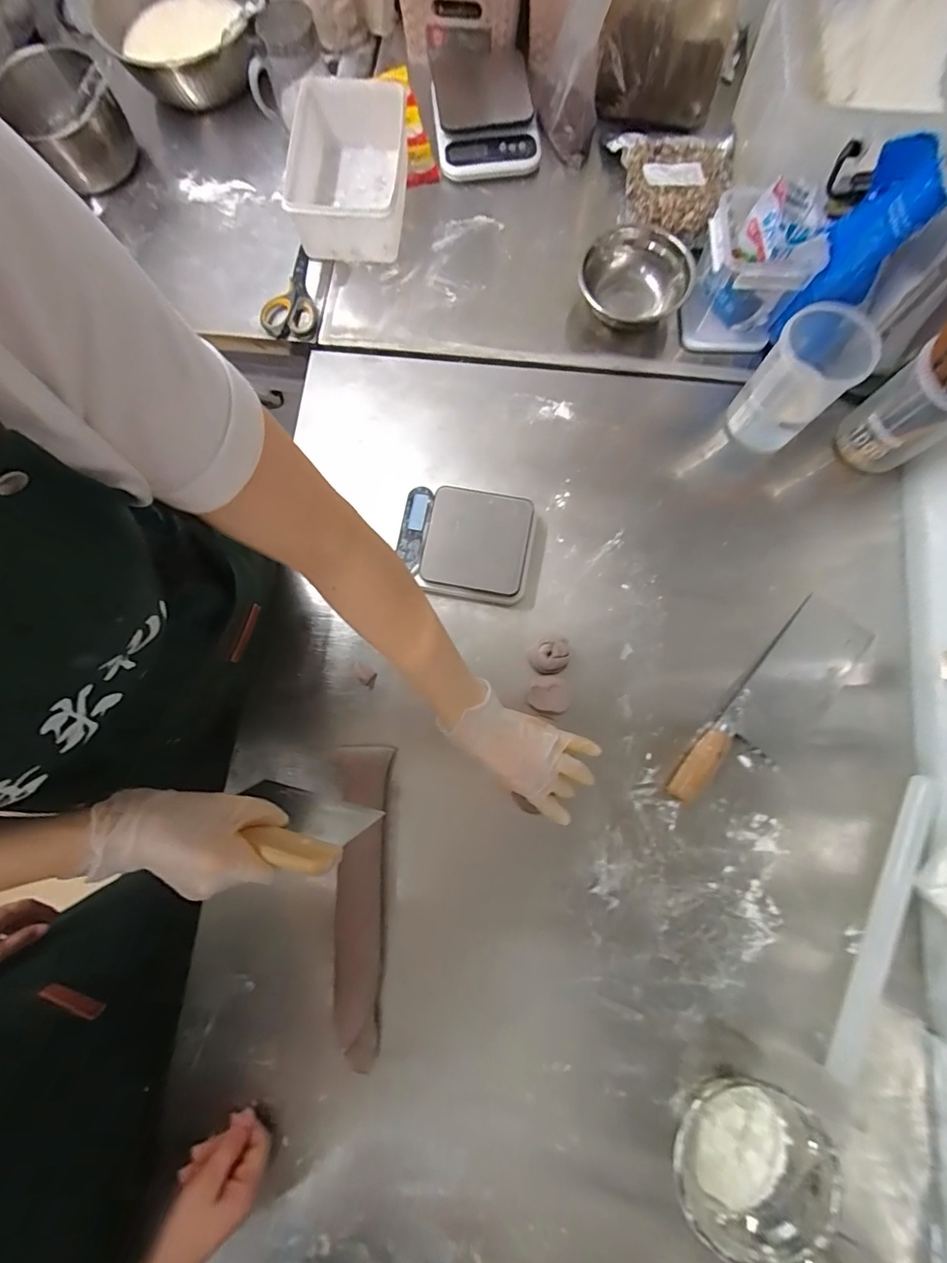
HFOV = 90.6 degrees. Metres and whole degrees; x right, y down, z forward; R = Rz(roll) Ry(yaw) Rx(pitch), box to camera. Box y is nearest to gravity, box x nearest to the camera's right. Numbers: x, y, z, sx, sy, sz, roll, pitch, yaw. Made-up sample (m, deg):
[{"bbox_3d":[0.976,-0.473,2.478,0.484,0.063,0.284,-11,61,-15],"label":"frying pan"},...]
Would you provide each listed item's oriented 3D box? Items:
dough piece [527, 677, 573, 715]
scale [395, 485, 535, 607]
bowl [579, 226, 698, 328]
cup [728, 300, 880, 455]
[{"bbox_3d":[0.088,0.075,0.548,0.045,0.038,0.040,14,80,3],"label":"dough piece"},{"bbox_3d":[-0.016,-0.112,0.581,0.170,0.046,0.134,9,80,2],"label":"scale"},{"bbox_3d":[0.214,-0.468,0.629,0.141,0.057,0.133,18,80,3],"label":"bowl"},{"bbox_3d":[0.386,-0.300,0.562,0.094,0.144,0.103,41,82,7],"label":"cup"}]

